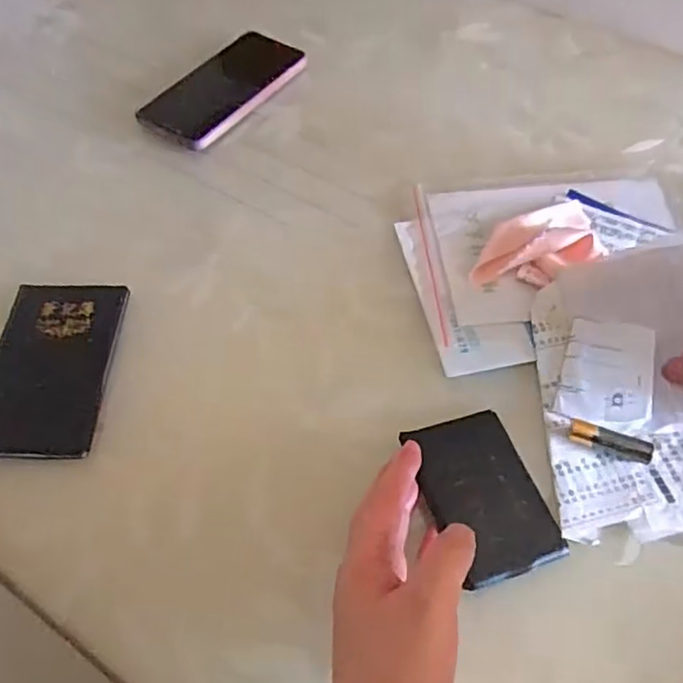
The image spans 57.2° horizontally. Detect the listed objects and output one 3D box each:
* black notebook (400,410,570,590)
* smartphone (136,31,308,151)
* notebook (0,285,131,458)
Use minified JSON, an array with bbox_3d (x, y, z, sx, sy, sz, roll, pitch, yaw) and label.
[{"bbox_3d":[0.081,0.087,0.364,0.064,0.009,0.096,-16,59,-10],"label":"black notebook"},{"bbox_3d":[-0.106,-0.234,0.576,0.088,0.009,0.158,31,63,18],"label":"smartphone"},{"bbox_3d":[-0.188,0.016,0.405,0.076,0.005,0.126,1,58,1],"label":"notebook"}]

